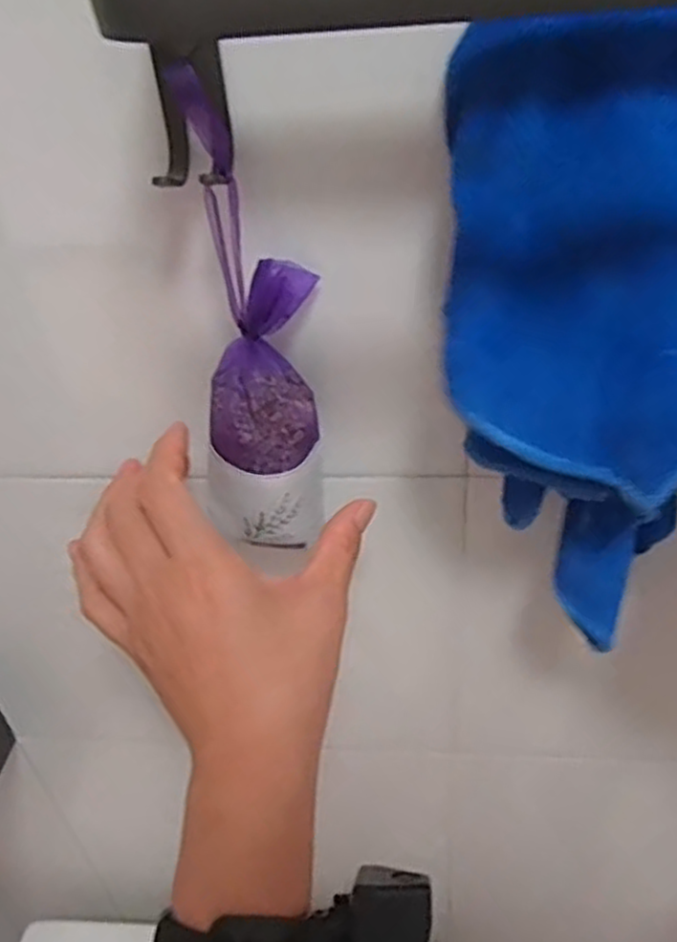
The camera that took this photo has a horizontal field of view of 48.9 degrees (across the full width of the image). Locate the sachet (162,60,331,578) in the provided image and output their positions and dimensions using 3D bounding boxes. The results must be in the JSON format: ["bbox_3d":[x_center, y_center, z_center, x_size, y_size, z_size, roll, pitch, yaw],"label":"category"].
[{"bbox_3d":[-0.036,-0.044,0.313,0.053,0.217,0.026,-6,30,-2],"label":"sachet"}]

